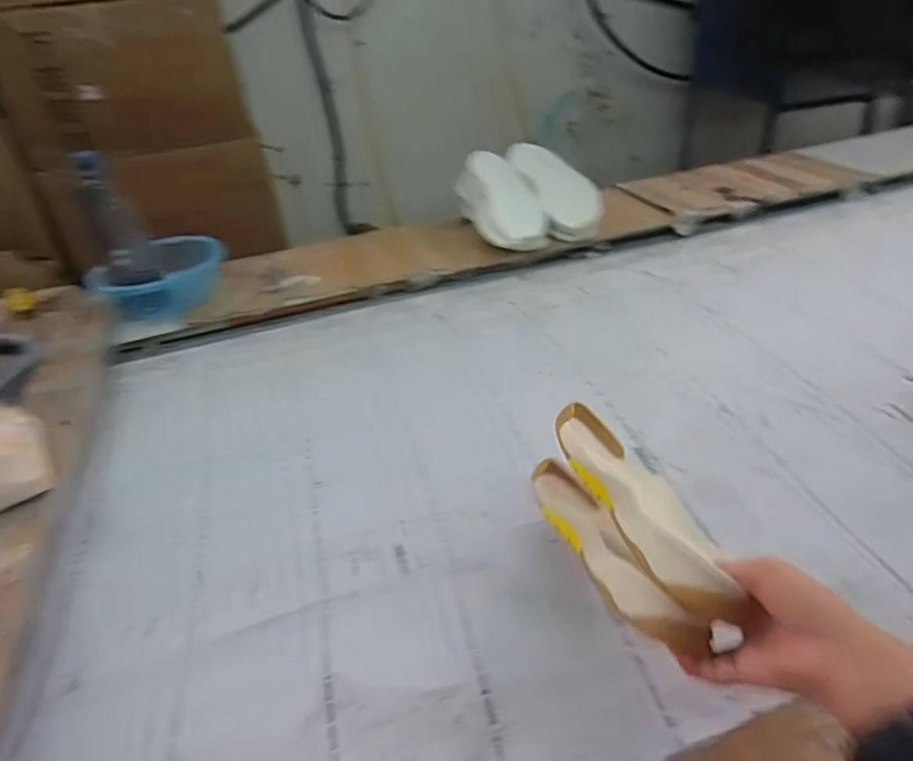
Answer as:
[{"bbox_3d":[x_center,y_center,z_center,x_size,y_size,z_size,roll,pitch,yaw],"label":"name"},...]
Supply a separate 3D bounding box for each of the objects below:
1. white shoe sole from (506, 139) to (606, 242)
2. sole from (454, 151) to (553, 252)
[{"bbox_3d":[0.193,-0.402,1.258,0.110,0.053,0.305,-15,55,-16],"label":"white shoe sole"},{"bbox_3d":[0.090,-0.359,1.245,0.128,0.062,0.292,-14,57,-15],"label":"sole"}]

